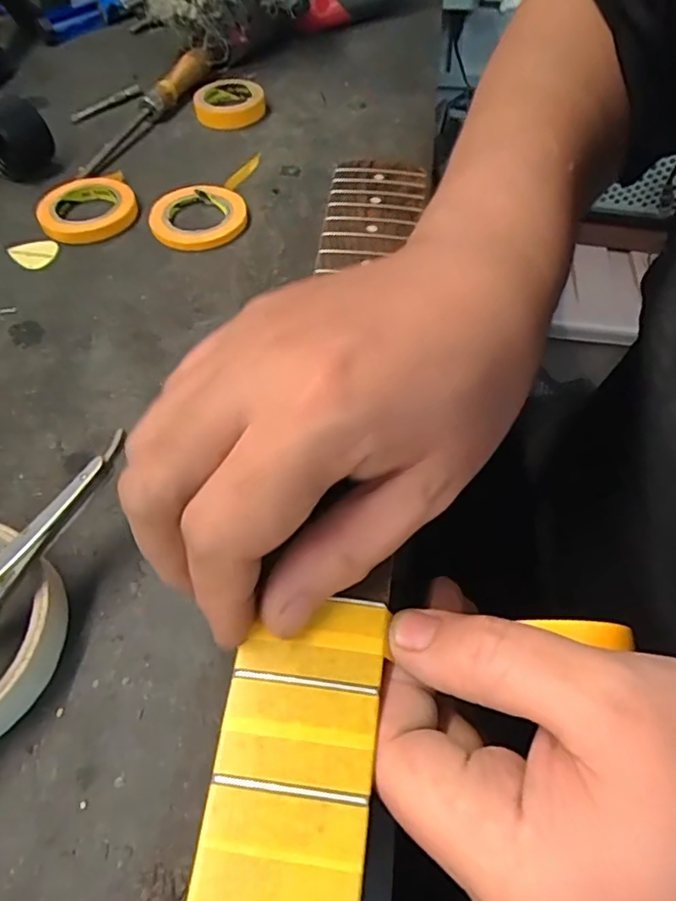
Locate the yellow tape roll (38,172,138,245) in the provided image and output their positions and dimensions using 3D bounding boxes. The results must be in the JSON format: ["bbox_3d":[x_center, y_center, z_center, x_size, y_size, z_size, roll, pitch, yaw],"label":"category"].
[{"bbox_3d":[-0.156,-0.152,0.355,0.059,0.013,0.056,-1,55,1],"label":"yellow tape roll"}]

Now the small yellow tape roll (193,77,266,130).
[{"bbox_3d":[-0.082,-0.265,0.429,0.052,0.018,0.053,-9,55,-5],"label":"small yellow tape roll"}]

